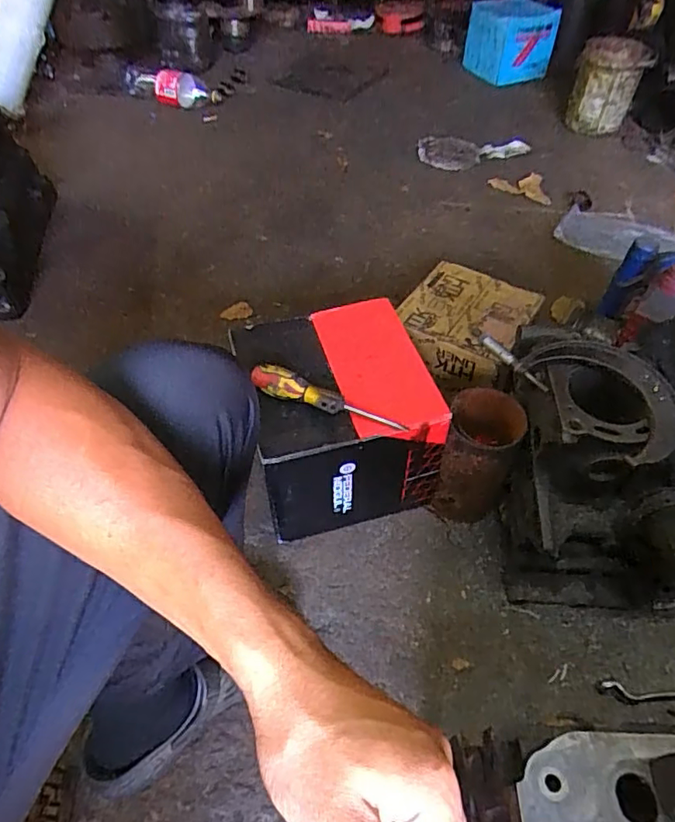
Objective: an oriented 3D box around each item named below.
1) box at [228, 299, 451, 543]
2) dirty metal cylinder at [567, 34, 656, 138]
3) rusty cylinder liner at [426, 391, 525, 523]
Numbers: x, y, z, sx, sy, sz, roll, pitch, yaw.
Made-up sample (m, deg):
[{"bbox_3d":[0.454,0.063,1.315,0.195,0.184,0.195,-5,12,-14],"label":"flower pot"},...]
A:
[{"bbox_3d":[0.000,0.017,0.781,0.224,0.231,0.230,-11,51,-10],"label":"box"},{"bbox_3d":[0.720,-0.866,1.457,0.174,0.209,0.174,19,53,15],"label":"dirty metal cylinder"},{"bbox_3d":[0.188,0.067,0.739,0.089,0.183,0.092,18,53,14],"label":"rusty cylinder liner"}]

